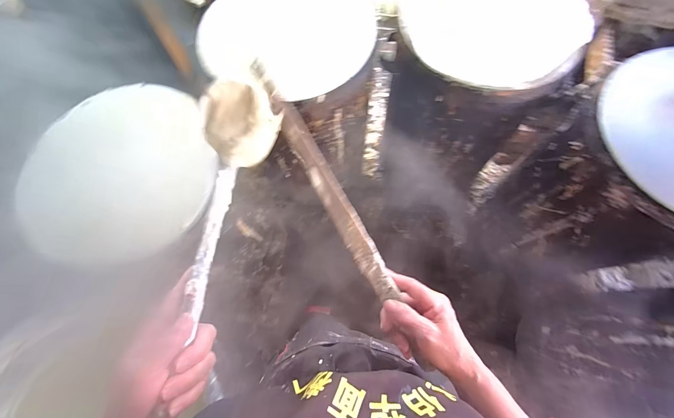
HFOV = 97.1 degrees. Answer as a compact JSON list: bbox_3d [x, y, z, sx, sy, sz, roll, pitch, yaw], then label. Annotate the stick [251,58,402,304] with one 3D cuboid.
[{"bbox_3d":[-0.015,-0.035,0.364,0.031,0.008,0.324,-29,89,18],"label":"stick"}]

